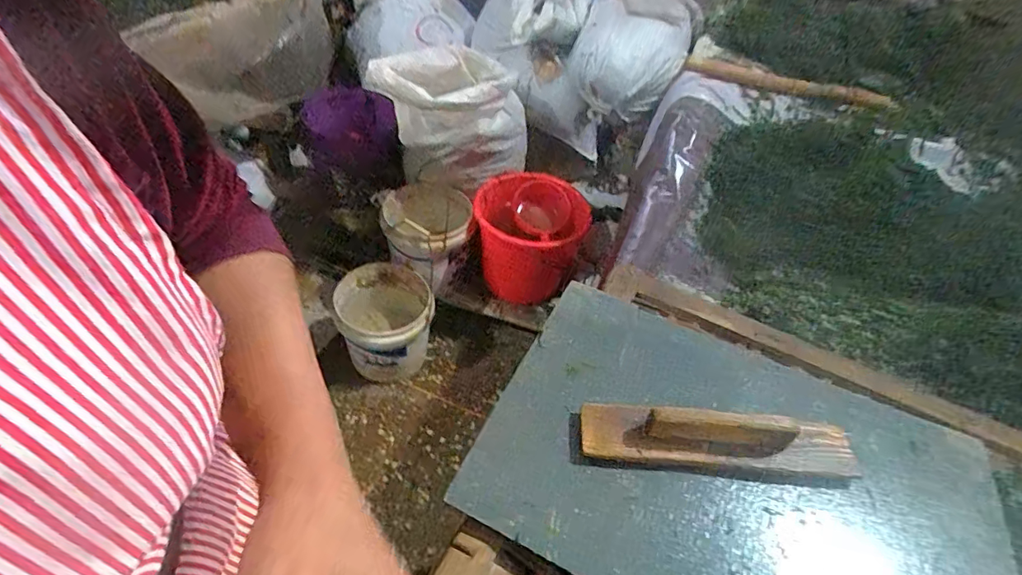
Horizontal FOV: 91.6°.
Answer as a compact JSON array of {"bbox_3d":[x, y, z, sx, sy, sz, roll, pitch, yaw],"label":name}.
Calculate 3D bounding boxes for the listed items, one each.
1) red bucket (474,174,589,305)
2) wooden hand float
[{"bbox_3d":[0.049,-0.159,1.521,0.314,0.258,0.291,4,47,-5],"label":"red bucket"},{"bbox_3d":[0.179,0.123,0.419,0.233,0.047,0.052,7,47,-3],"label":"wooden hand float"}]

